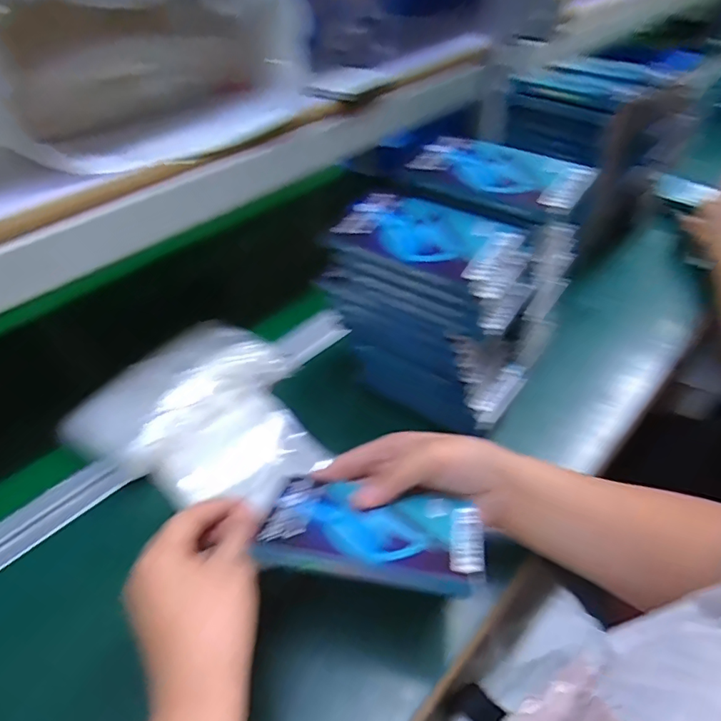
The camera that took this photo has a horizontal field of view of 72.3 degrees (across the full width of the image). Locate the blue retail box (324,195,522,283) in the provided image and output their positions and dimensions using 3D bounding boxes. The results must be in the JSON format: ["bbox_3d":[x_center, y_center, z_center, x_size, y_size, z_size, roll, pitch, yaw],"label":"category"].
[{"bbox_3d":[0.050,-0.099,0.384,0.129,0.015,0.074,25,50,25],"label":"blue retail box"}]

